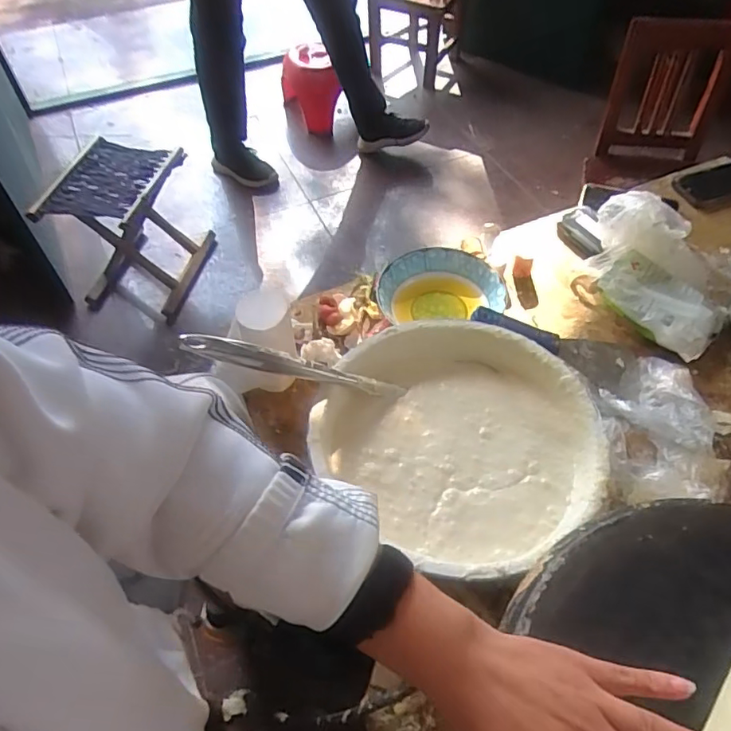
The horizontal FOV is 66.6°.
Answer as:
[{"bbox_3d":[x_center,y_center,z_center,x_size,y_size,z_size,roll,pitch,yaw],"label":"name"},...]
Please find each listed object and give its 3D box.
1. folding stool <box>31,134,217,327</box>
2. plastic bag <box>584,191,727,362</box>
[{"bbox_3d":[-0.585,-0.330,1.404,0.287,0.356,0.299,10,54,10],"label":"folding stool"},{"bbox_3d":[0.403,-0.129,0.762,0.189,0.093,0.219,18,56,15],"label":"plastic bag"}]

